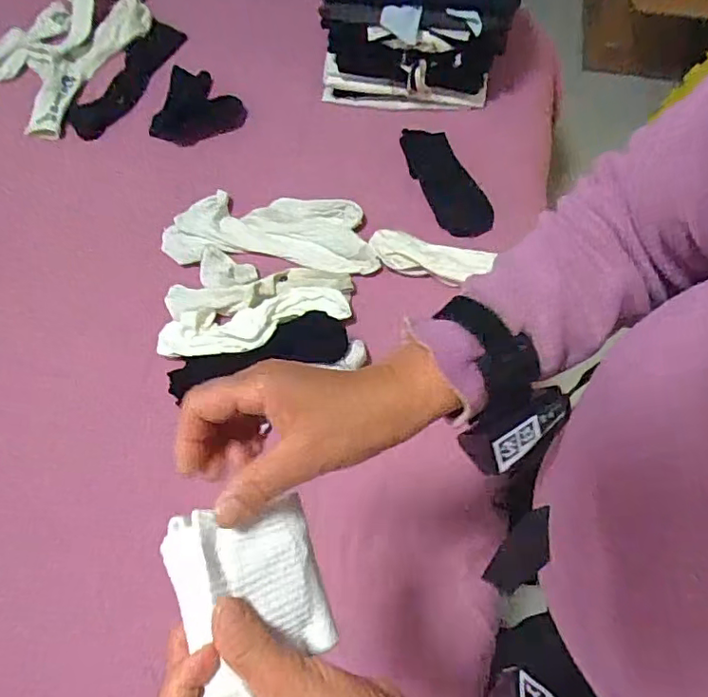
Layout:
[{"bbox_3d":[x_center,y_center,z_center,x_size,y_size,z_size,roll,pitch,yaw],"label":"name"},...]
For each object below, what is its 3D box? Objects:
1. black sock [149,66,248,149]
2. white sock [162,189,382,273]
[{"bbox_3d":[-0.269,-0.403,0.943,0.154,0.055,0.111,-22,71,-7],"label":"black sock"},{"bbox_3d":[-0.126,-0.180,0.853,0.312,0.021,0.118,2,70,1],"label":"white sock"}]

